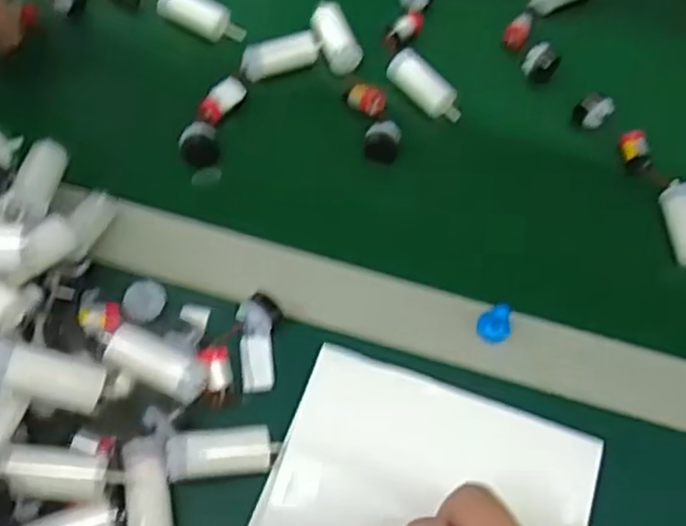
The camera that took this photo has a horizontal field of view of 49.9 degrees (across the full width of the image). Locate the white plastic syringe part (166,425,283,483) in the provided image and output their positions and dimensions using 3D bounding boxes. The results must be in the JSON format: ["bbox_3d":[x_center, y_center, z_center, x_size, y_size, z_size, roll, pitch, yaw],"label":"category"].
[{"bbox_3d":[-0.056,0.093,0.356,0.056,0.016,0.021,0,59,-21],"label":"white plastic syringe part"}]

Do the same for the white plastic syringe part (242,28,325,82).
[{"bbox_3d":[-0.041,-0.143,0.505,0.057,0.018,0.021,-23,64,-16],"label":"white plastic syringe part"}]

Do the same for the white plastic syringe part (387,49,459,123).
[{"bbox_3d":[0.055,-0.119,0.494,0.060,0.017,0.022,44,66,5],"label":"white plastic syringe part"}]

